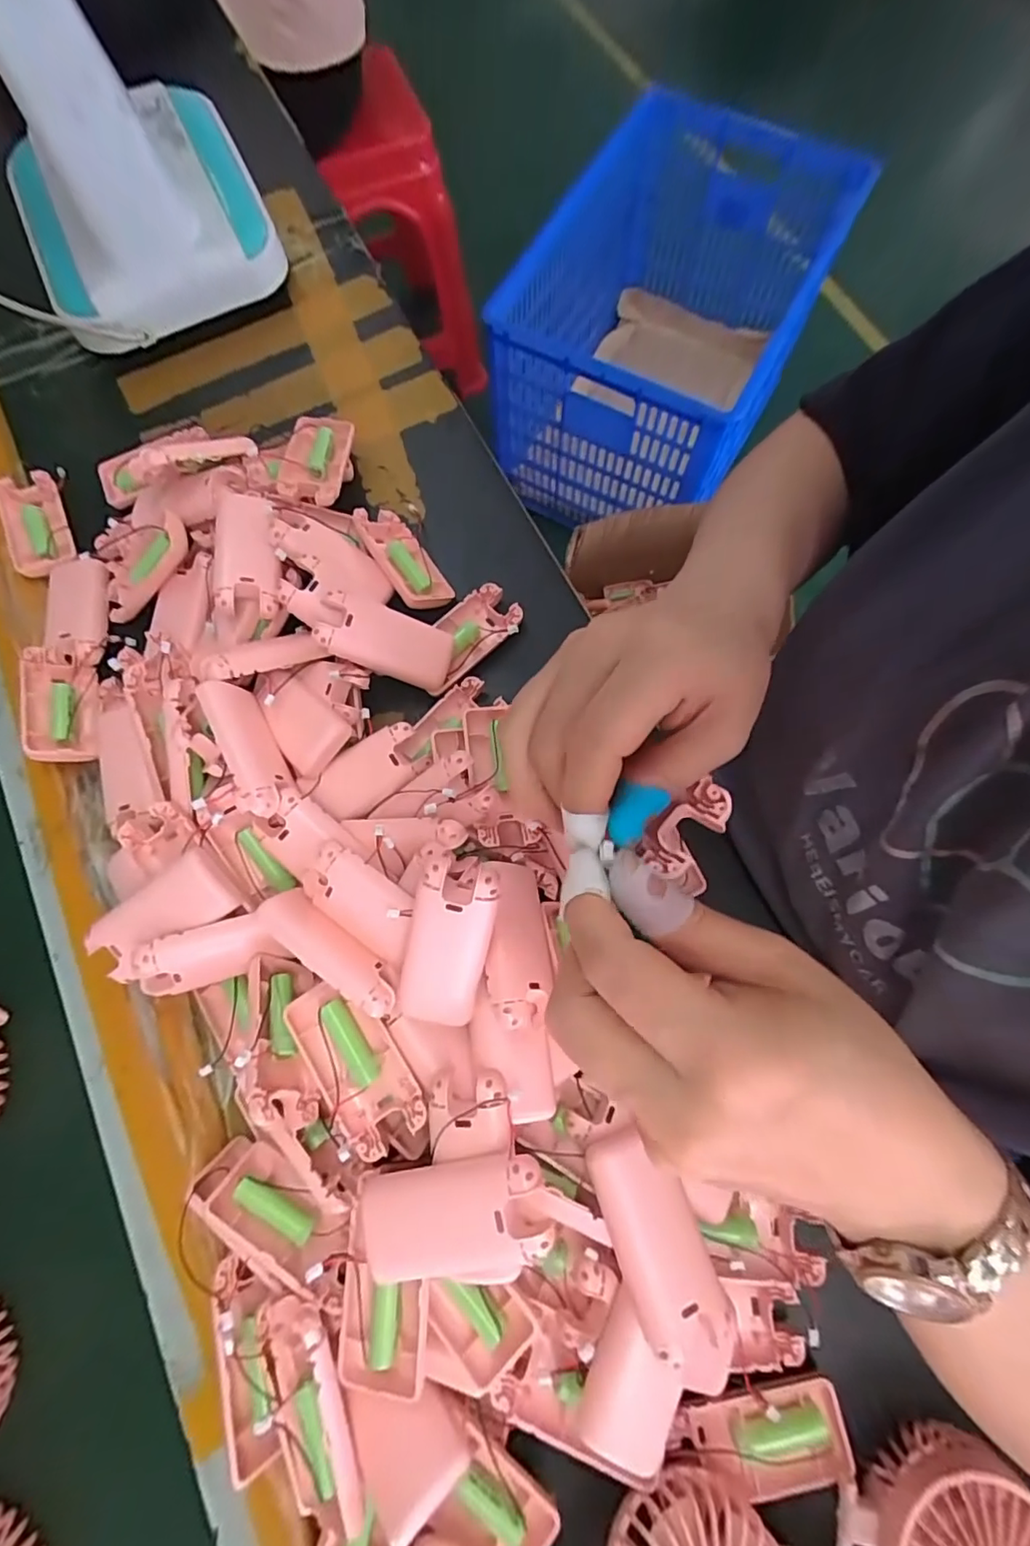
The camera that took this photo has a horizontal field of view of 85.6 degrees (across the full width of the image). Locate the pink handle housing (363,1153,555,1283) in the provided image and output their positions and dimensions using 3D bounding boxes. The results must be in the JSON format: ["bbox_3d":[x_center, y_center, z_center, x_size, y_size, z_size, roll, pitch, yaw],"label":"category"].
[{"bbox_3d":[-0.031,0.220,0.272,0.091,0.019,0.046,-15,85,10],"label":"pink handle housing"}]

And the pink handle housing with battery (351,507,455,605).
[{"bbox_3d":[-0.088,-0.169,0.439,0.046,0.019,0.095,-24,74,-36],"label":"pink handle housing with battery"}]

